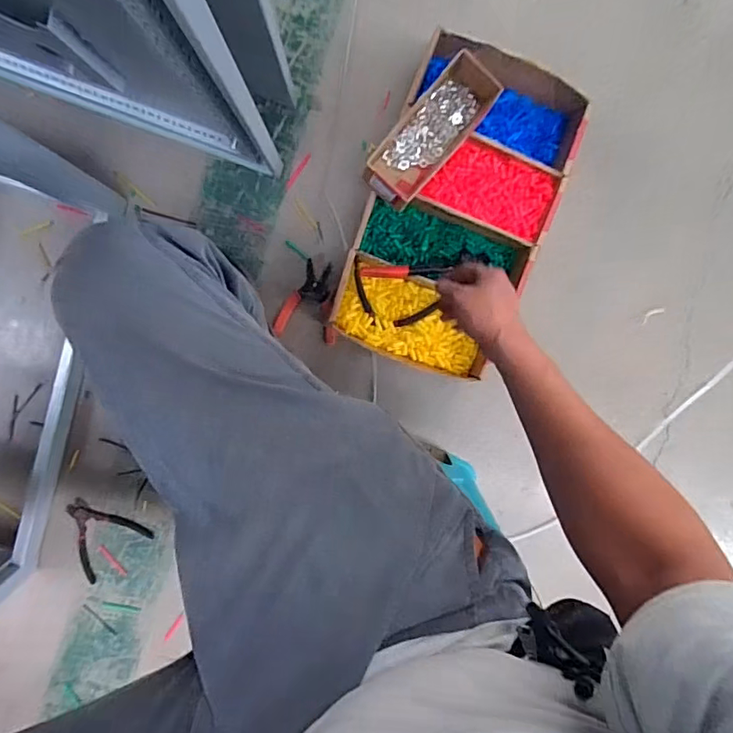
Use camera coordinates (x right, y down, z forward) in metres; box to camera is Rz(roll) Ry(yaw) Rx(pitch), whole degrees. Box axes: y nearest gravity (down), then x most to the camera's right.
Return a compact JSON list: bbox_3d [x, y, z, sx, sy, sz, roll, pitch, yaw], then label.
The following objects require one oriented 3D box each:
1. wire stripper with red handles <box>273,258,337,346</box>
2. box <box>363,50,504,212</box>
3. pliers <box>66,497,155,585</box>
[{"bbox_3d":[-0.103,-0.121,0.939,0.112,0.011,0.144,10,95,-6],"label":"wire stripper with red handles"},{"bbox_3d":[0.095,-0.358,0.796,0.097,0.062,0.233,40,91,-8],"label":"box"},{"bbox_3d":[-0.498,0.307,0.935,0.142,0.012,0.143,-37,98,-1],"label":"pliers"}]

